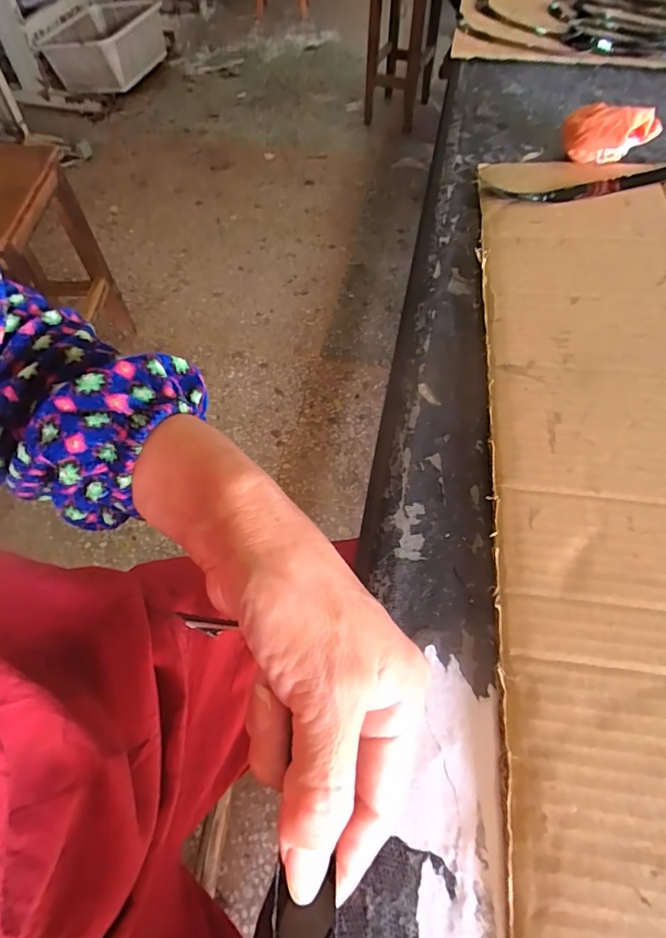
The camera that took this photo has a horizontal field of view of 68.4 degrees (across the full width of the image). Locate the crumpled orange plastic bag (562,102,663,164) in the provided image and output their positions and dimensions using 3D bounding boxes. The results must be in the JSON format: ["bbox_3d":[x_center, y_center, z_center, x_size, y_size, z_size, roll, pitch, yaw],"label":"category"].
[{"bbox_3d":[0.264,-0.320,0.466,0.082,0.054,0.057,23,60,14],"label":"crumpled orange plastic bag"}]

